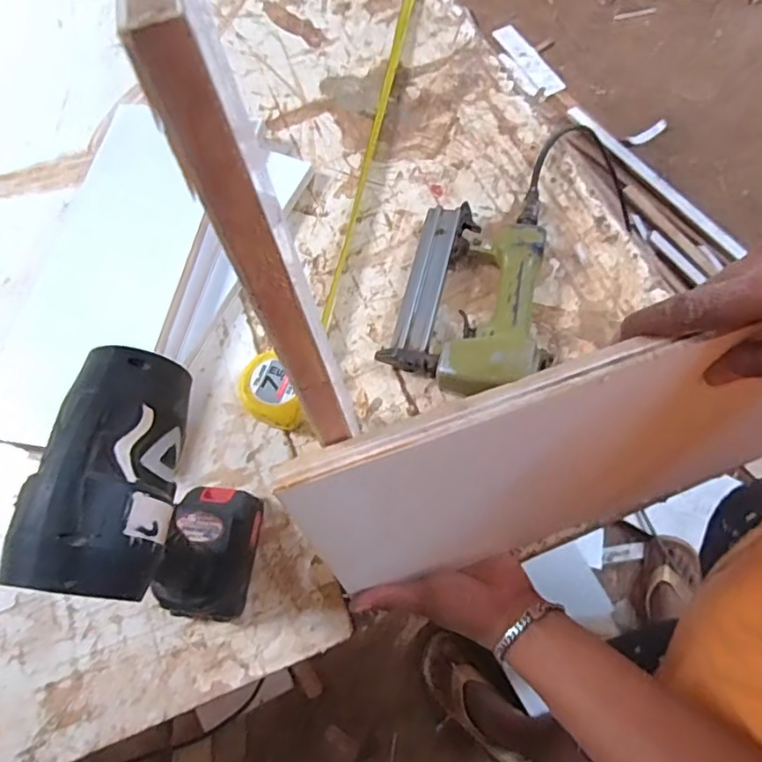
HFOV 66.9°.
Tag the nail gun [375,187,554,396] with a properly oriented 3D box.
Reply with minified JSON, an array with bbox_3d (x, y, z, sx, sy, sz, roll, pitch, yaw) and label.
[{"bbox_3d":[0.108,-0.111,0.610,0.168,0.078,0.255,15,69,11],"label":"nail gun"}]

